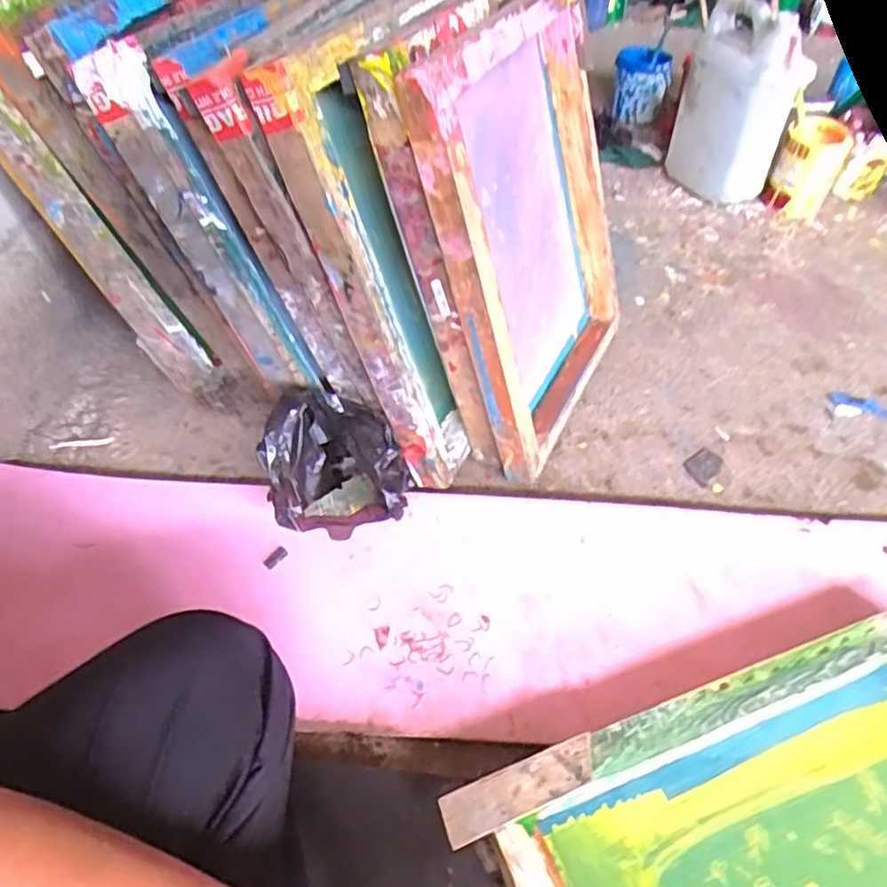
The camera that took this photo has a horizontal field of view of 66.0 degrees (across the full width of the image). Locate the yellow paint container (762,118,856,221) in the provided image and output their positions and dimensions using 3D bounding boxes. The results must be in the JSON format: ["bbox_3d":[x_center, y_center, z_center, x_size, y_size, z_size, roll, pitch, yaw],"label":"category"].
[{"bbox_3d":[0.665,-0.501,1.251,0.109,0.155,0.101,25,50,21],"label":"yellow paint container"}]

